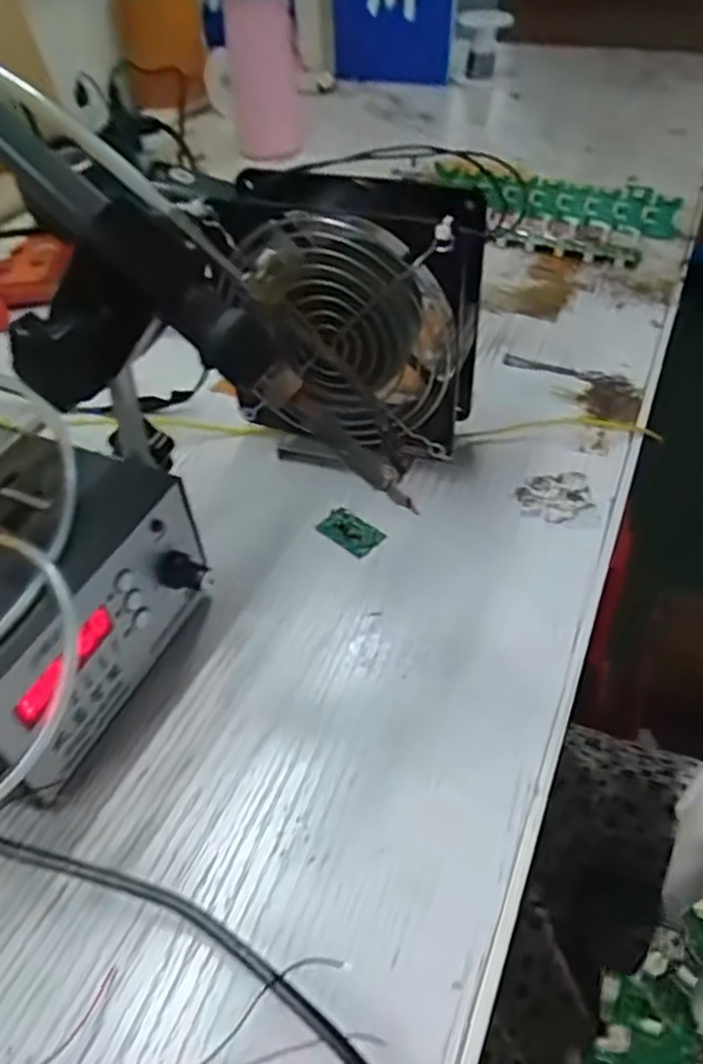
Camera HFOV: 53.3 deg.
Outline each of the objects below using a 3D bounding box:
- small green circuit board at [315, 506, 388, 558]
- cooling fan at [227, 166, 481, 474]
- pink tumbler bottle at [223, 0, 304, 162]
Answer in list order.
[{"bbox_3d":[-0.001,-0.001,0.333,0.030,0.004,0.016,31,55,26],"label":"small green circuit board"},{"bbox_3d":[0.002,-0.099,0.333,0.114,0.130,0.048,17,50,16],"label":"cooling fan"},{"bbox_3d":[-0.087,-0.447,0.684,0.070,0.157,0.066,-4,47,-3],"label":"pink tumbler bottle"}]

